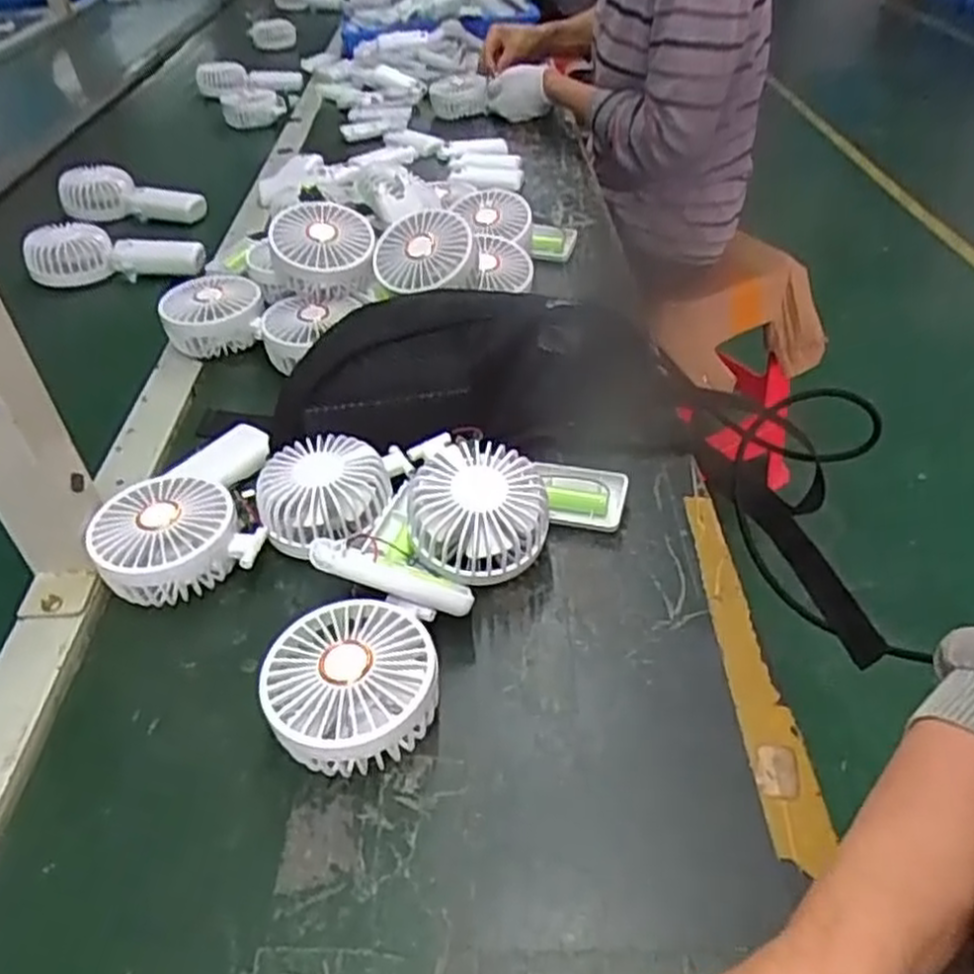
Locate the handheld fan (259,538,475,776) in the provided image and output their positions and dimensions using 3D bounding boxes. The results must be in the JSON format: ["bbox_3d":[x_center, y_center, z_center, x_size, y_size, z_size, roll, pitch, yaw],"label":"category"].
[{"bbox_3d":[-0.061,0.088,0.423,0.097,0.055,0.133,7,42,13],"label":"handheld fan"}]

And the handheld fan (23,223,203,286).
[{"bbox_3d":[-0.401,-0.261,0.848,0.179,0.057,0.058,-8,41,-4],"label":"handheld fan"}]

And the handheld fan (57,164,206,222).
[{"bbox_3d":[-0.439,-0.359,0.968,0.192,0.056,0.049,8,42,14],"label":"handheld fan"}]

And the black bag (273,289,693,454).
[{"bbox_3d":[-0.011,-0.088,0.599,0.299,0.096,0.144,-7,41,-4],"label":"black bag"}]

